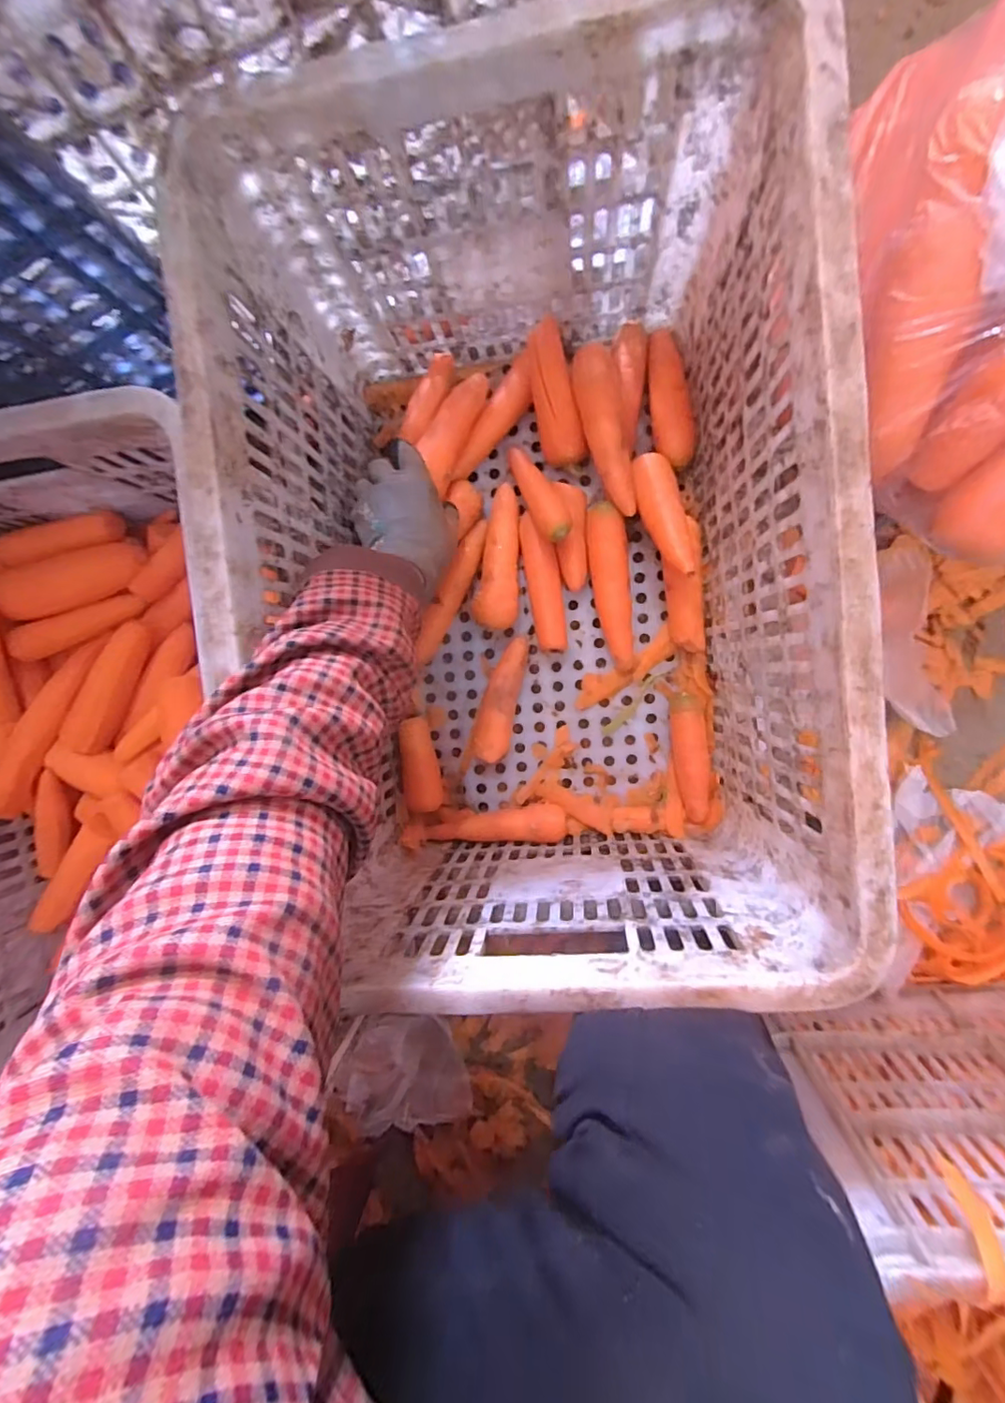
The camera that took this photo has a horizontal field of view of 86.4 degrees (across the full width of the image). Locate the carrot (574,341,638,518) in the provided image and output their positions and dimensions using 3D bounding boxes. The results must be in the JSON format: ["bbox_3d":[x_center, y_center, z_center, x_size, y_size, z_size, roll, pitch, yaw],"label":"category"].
[{"bbox_3d":[0.092,-0.240,0.480,0.037,0.029,0.143,-9,94,8],"label":"carrot"}]

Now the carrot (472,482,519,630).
[{"bbox_3d":[-0.002,-0.141,0.531,0.040,0.043,0.136,5,95,5],"label":"carrot"}]

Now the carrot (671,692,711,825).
[{"bbox_3d":[0.185,0.054,0.524,0.032,0.027,0.123,-6,94,6],"label":"carrot"}]

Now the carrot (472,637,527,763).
[{"bbox_3d":[-0.003,-0.003,0.538,0.038,0.038,0.122,13,96,4],"label":"carrot"}]

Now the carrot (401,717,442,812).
[{"bbox_3d":[-0.083,0.063,0.552,0.035,0.039,0.093,-9,94,6],"label":"carrot"}]

